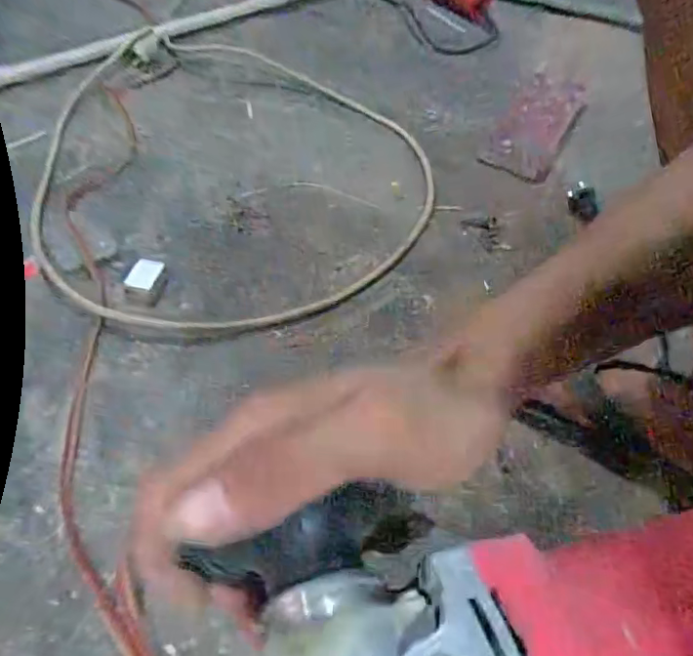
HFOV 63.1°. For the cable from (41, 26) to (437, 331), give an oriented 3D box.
[{"bbox_3d":[-0.135,-0.225,0.746,0.496,0.036,0.604,9,50,-2],"label":"cable"}]

